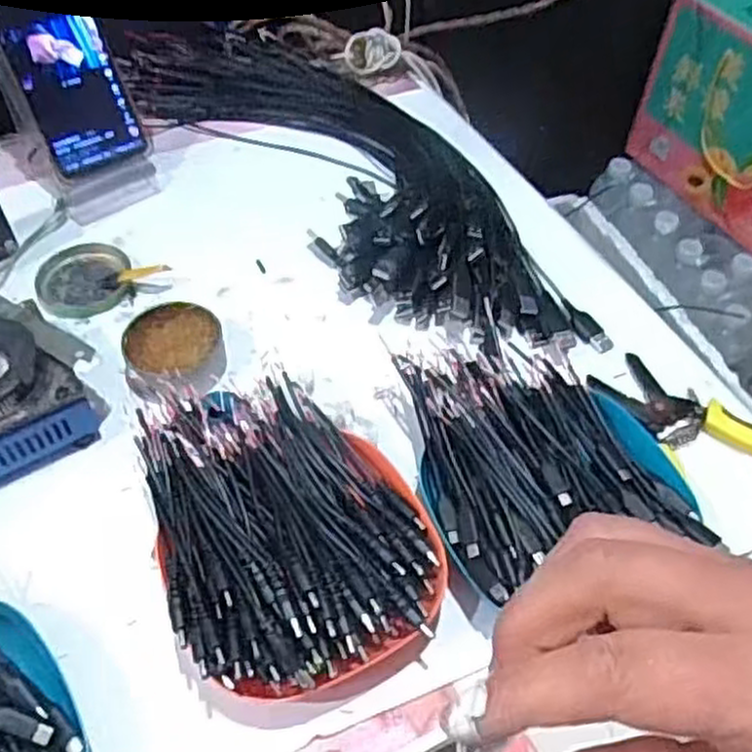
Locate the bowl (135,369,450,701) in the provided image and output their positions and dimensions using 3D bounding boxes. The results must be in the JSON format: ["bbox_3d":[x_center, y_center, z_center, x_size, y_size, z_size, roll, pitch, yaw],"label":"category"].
[{"bbox_3d":[-0.048,0.079,0.429,0.137,0.055,0.179,-18,56,-14],"label":"bowl"}]

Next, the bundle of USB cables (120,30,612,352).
[{"bbox_3d":[-0.013,-0.170,0.626,0.166,0.045,0.455,-35,62,-24],"label":"bundle of USB cables"}]

